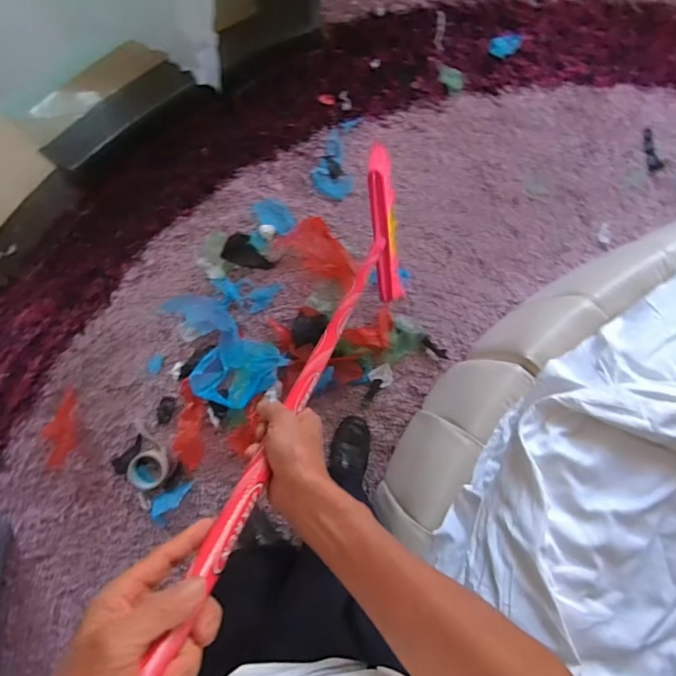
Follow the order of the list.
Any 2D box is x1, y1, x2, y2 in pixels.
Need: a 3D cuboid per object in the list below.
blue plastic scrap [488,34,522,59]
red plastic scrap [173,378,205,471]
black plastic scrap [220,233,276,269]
[{"bbox_3d":[0.454,-0.790,1.240,0.086,0.021,0.049,-8,88,-3],"label":"blue plastic scrap"},{"bbox_3d":[-0.369,0.214,1.132,0.072,0.011,0.212,-2,88,-3],"label":"red plastic scrap"},{"bbox_3d":[-0.222,-0.216,1.150,0.124,0.041,0.072,14,87,-2],"label":"black plastic scrap"}]

